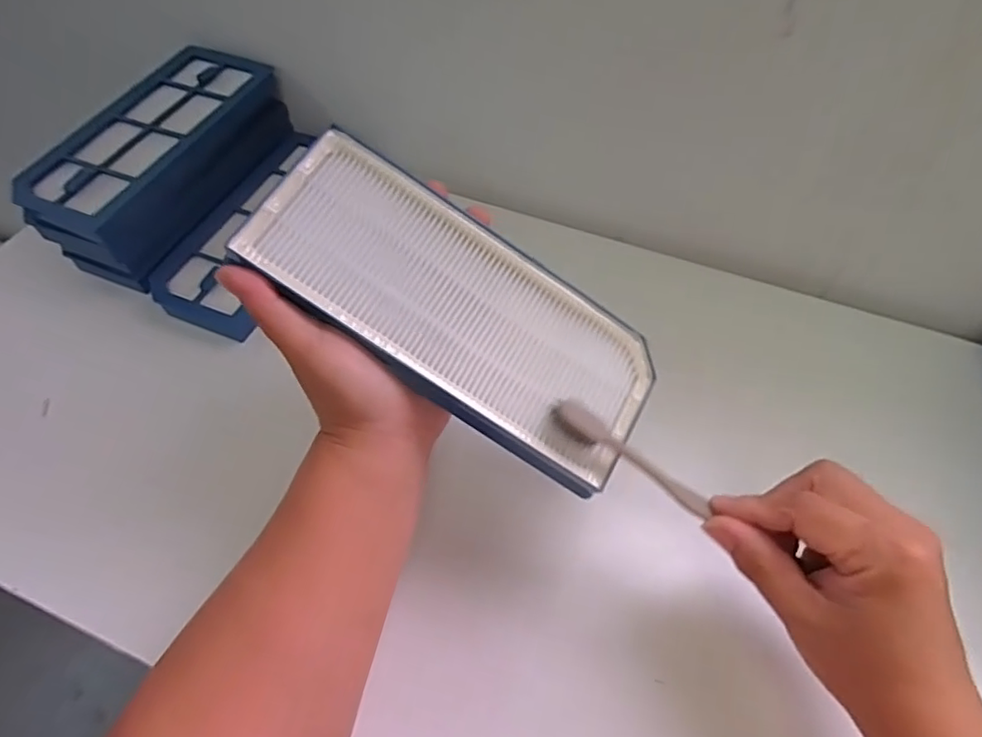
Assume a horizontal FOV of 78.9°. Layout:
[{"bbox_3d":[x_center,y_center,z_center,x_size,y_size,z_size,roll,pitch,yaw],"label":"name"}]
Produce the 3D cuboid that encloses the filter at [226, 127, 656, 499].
[{"bbox_3d":[-0.014,-0.027,0.286,0.197,0.024,0.085,35,60,-4],"label":"filter"}]

